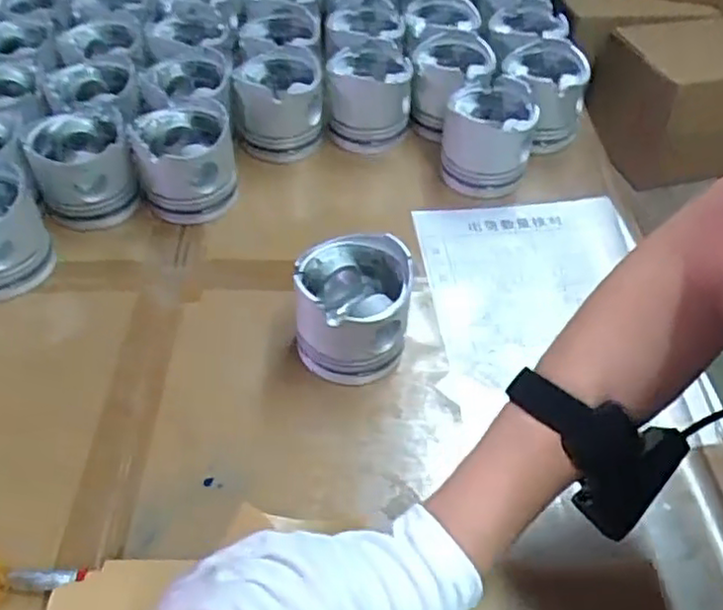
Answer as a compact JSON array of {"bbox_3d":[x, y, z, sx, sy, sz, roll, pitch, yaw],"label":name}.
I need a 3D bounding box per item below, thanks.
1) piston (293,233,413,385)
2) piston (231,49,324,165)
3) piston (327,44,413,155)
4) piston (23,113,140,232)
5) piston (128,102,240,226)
[{"bbox_3d":[-0.006,0.007,0.559,0.087,0.091,0.090,4,48,1],"label":"piston"},{"bbox_3d":[-0.092,-0.222,0.762,0.092,0.080,0.093,-4,46,-6],"label":"piston"},{"bbox_3d":[0.008,-0.237,0.787,0.093,0.083,0.108,0,45,-2],"label":"piston"},{"bbox_3d":[-0.278,-0.133,0.693,0.091,0.090,0.092,-16,48,-18],"label":"piston"},{"bbox_3d":[-0.177,-0.143,0.694,0.093,0.079,0.092,-11,47,-13],"label":"piston"}]

